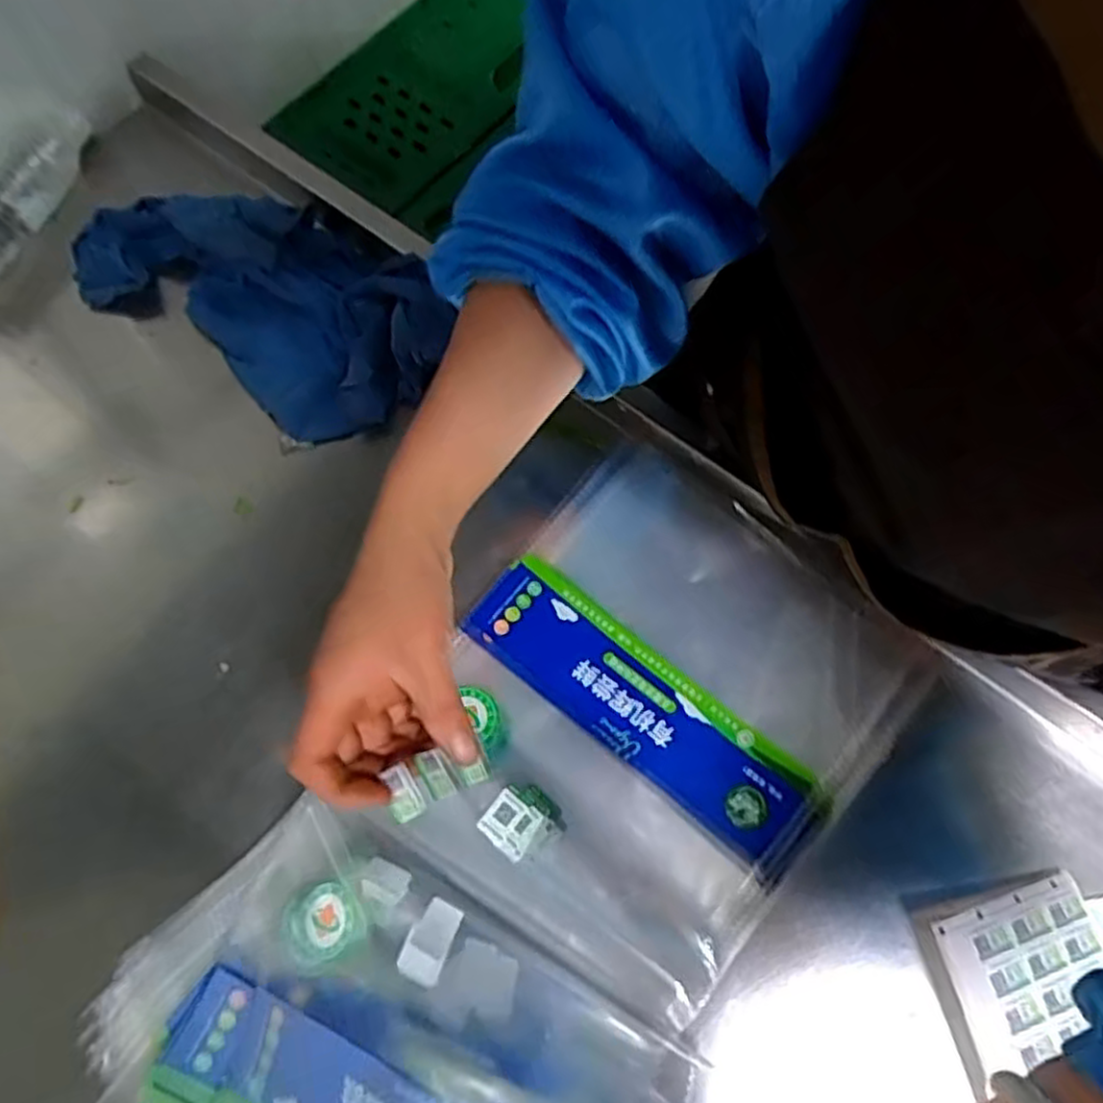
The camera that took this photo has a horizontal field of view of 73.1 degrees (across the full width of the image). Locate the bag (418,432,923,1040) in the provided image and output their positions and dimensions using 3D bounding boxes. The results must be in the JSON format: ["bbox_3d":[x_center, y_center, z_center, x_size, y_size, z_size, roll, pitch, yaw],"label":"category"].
[{"bbox_3d":[0.072,0.092,0.504,0.257,0.020,0.299,38,73,13],"label":"bag"}]

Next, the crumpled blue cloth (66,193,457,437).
[{"bbox_3d":[-0.221,-0.204,0.592,0.296,0.041,0.165,31,72,11],"label":"crumpled blue cloth"}]

